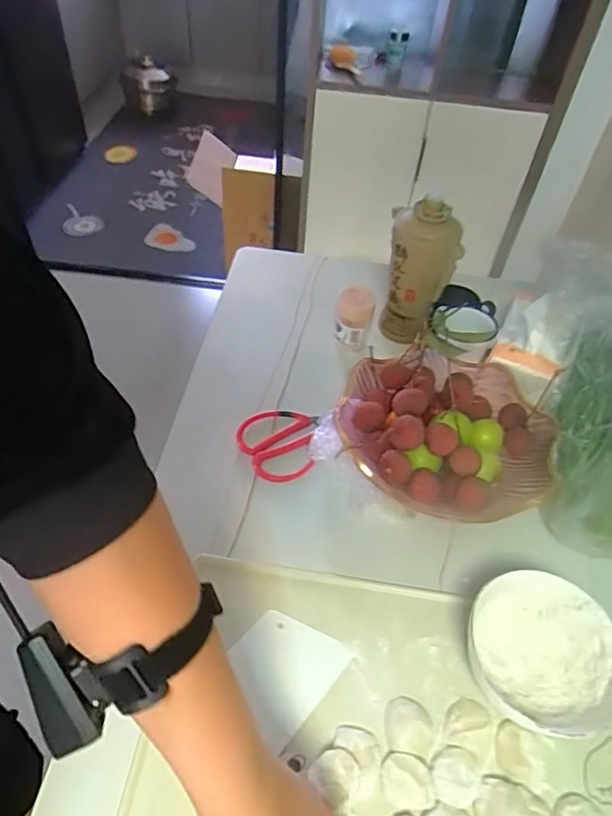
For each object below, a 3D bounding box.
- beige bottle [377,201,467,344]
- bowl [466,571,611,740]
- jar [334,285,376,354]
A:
[{"bbox_3d":[0.145,-0.178,0.725,0.074,0.188,0.074,5,49,0],"label":"beige bottle"},{"bbox_3d":[0.202,0.218,0.484,0.125,0.065,0.125,2,49,-3],"label":"bowl"},{"bbox_3d":[0.063,-0.118,0.741,0.044,0.092,0.038,7,49,2],"label":"jar"}]

